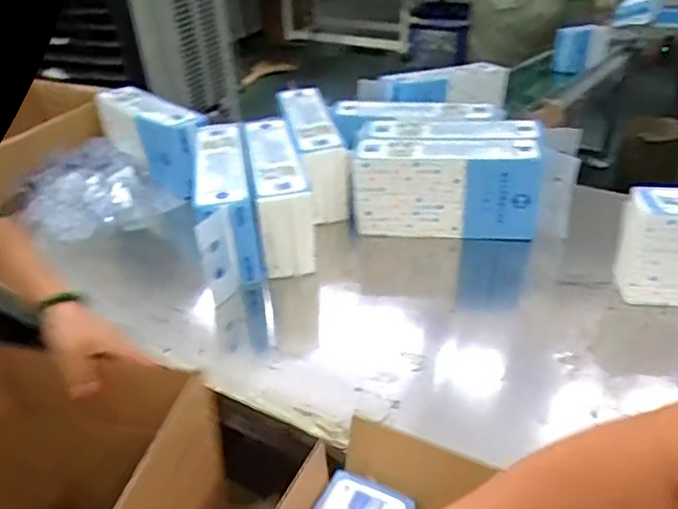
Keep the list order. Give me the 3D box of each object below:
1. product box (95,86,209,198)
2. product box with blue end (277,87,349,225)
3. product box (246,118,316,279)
[{"bbox_3d":[-0.376,-0.238,1.215,0.286,0.167,0.085,22,41,33],"label":"product box"},{"bbox_3d":[-0.049,-0.191,1.139,0.084,0.184,0.328,-10,34,-10],"label":"product box with blue end"},{"bbox_3d":[-0.103,-0.100,1.032,0.085,0.177,0.309,-8,34,-8],"label":"product box"}]

